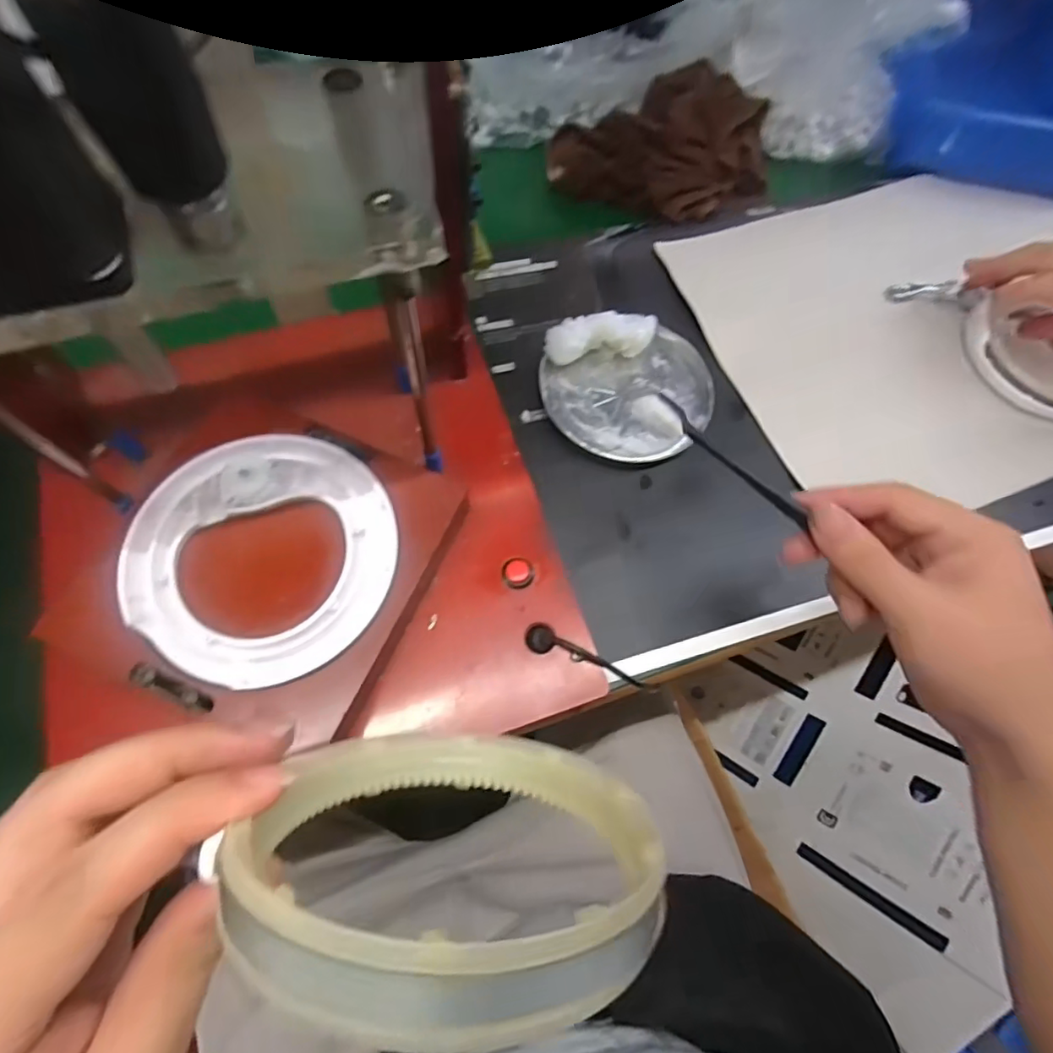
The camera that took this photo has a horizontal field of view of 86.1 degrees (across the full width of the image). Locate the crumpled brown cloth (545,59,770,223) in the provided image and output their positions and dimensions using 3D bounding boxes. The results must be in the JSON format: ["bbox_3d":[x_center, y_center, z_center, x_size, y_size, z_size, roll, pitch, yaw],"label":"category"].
[{"bbox_3d":[0.126,-0.338,0.502,0.184,0.059,0.128,-19,69,-11],"label":"crumpled brown cloth"}]

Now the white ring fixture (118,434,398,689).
[{"bbox_3d":[-0.137,0.012,0.291,0.133,0.009,0.132,1,69,-3],"label":"white ring fixture"}]

